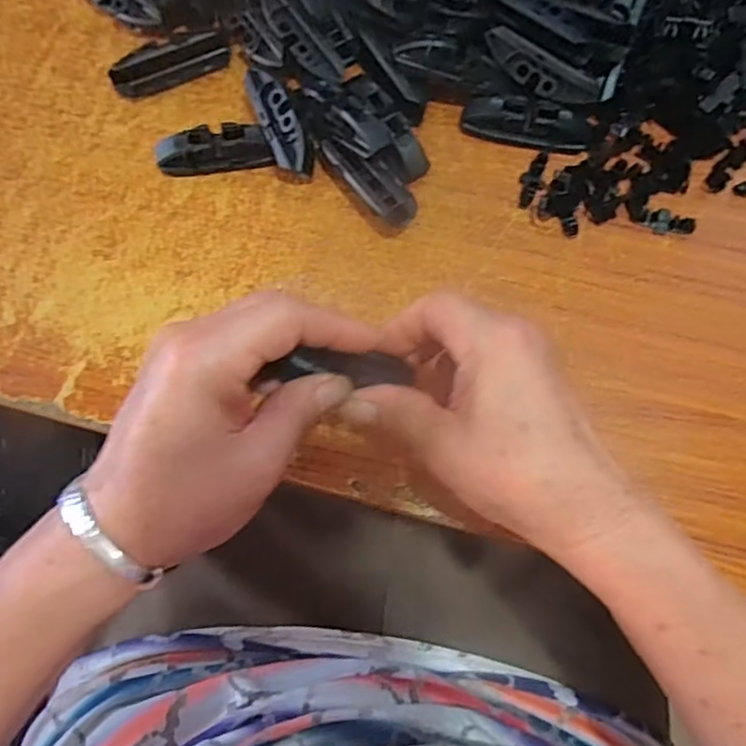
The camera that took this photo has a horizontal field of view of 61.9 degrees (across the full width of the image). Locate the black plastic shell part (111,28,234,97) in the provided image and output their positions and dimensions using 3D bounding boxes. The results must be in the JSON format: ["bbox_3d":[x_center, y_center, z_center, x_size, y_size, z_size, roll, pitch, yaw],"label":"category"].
[{"bbox_3d":[-0.121,-0.185,0.372,0.069,0.020,0.016,-20,77,-4],"label":"black plastic shell part"}]

